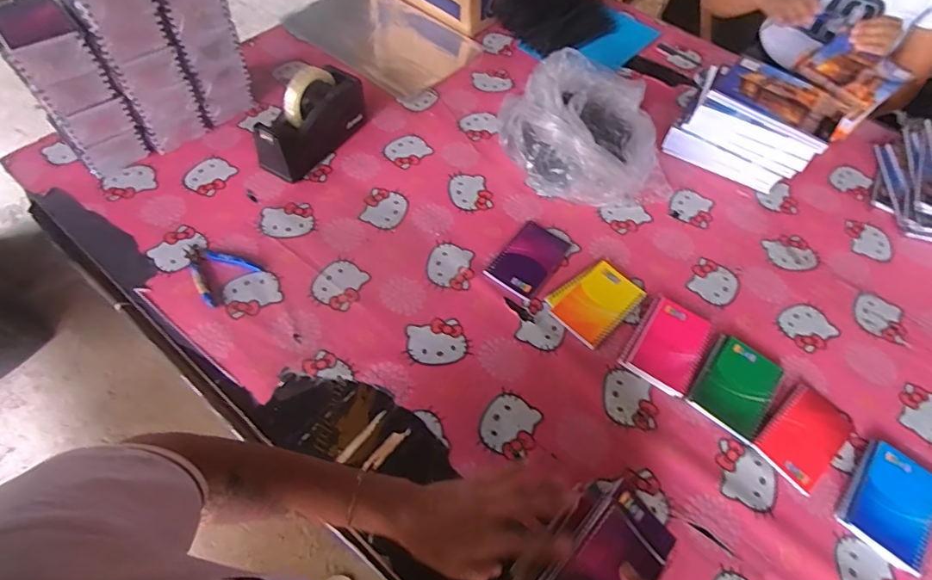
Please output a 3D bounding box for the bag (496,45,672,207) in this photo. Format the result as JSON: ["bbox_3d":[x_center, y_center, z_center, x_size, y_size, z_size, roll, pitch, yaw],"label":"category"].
[{"bbox_3d":[0.206,-0.271,0.847,0.234,0.141,0.273,-18,61,-15],"label":"bag"}]

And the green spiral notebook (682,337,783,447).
[{"bbox_3d":[0.365,0.127,0.678,0.094,0.013,0.126,36,62,17],"label":"green spiral notebook"}]

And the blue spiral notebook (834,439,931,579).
[{"bbox_3d":[0.516,0.257,0.609,0.098,0.011,0.138,41,64,20],"label":"blue spiral notebook"}]

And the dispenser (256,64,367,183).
[{"bbox_3d":[-0.252,-0.283,0.832,0.066,0.118,0.199,31,61,14],"label":"dispenser"}]

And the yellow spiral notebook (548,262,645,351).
[{"bbox_3d":[0.189,0.015,0.734,0.125,0.016,0.093,-37,67,-24],"label":"yellow spiral notebook"}]

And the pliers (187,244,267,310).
[{"bbox_3d":[-0.367,-0.034,0.728,0.113,0.010,0.086,35,62,17],"label":"pliers"}]

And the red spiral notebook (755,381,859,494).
[{"bbox_3d":[0.435,0.188,0.647,0.131,0.006,0.080,-35,67,-23],"label":"red spiral notebook"}]

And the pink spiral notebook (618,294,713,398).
[{"bbox_3d":[0.285,0.076,0.710,0.091,0.017,0.134,33,61,15],"label":"pink spiral notebook"}]

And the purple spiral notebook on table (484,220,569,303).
[{"bbox_3d":[0.096,-0.048,0.780,0.083,0.006,0.135,32,61,15],"label":"purple spiral notebook on table"}]

